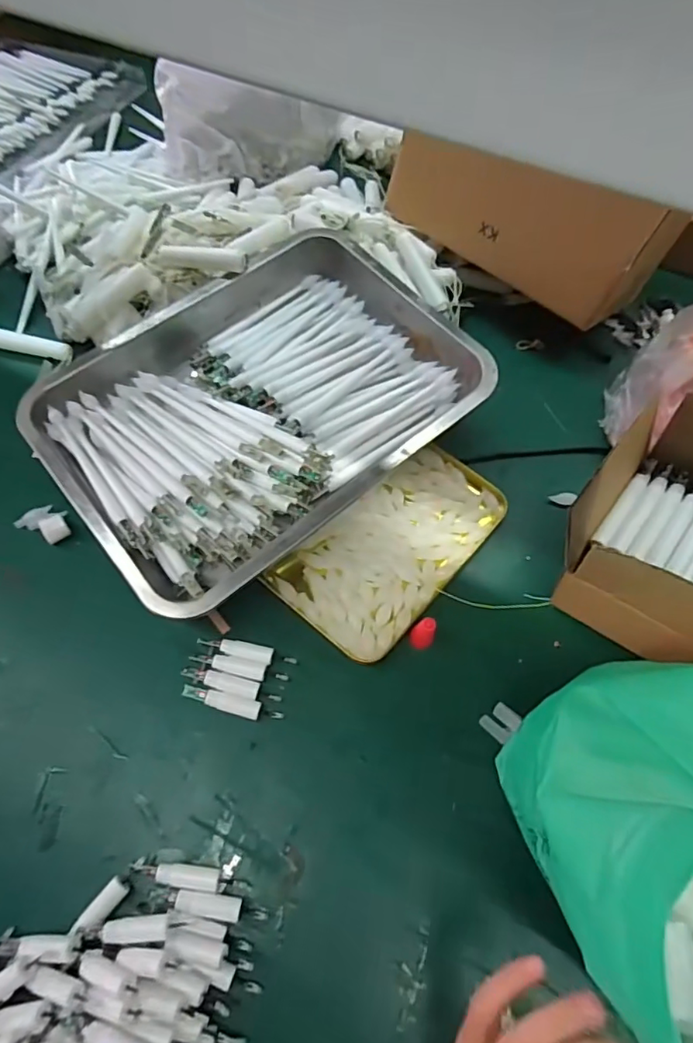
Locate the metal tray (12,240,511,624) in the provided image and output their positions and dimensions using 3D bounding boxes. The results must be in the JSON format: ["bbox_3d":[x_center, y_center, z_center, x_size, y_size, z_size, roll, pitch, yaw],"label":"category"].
[{"bbox_3d":[-0.078,-0.105,0.501,0.353,0.064,0.280,-36,69,-17],"label":"metal tray"}]

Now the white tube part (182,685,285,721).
[{"bbox_3d":[-0.085,0.136,0.407,0.076,0.011,0.013,12,64,5],"label":"white tube part"}]

